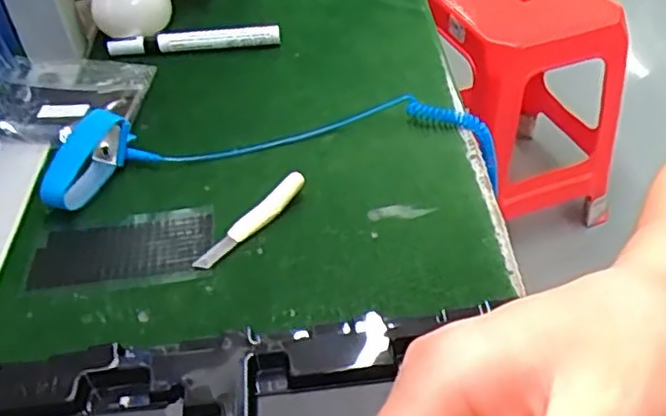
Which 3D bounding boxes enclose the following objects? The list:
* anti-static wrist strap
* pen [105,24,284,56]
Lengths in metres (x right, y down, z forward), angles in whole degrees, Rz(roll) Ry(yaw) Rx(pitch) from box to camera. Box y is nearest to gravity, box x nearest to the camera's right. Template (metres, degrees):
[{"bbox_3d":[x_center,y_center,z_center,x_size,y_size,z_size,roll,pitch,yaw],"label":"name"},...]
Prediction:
[{"bbox_3d":[-0.041,-0.046,0.436,0.307,0.036,0.082,-4,44,-2],"label":"anti-static wrist strap"},{"bbox_3d":[-0.114,-0.138,0.545,0.139,0.018,0.010,-8,45,-6],"label":"pen"}]

